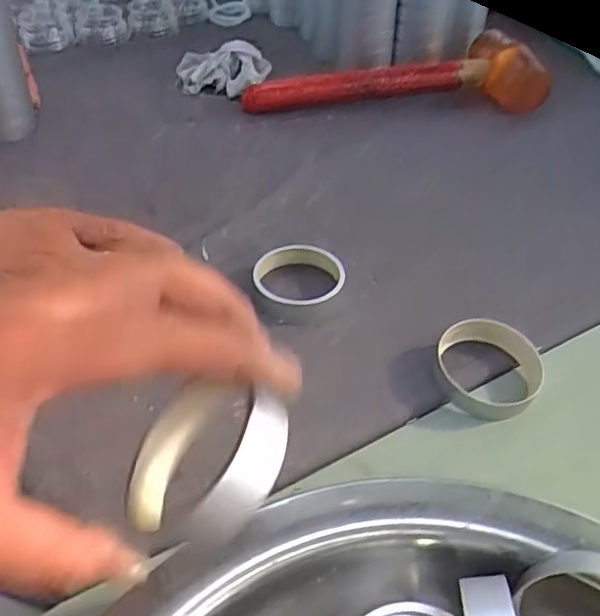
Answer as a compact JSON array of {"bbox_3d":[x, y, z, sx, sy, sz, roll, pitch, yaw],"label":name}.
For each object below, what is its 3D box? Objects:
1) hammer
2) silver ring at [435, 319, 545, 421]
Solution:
[{"bbox_3d":[0.086,-0.229,0.640,0.293,0.050,0.074,1,44,-1],"label":"hammer"},{"bbox_3d":[0.122,0.035,0.406,0.064,0.020,0.067,1,44,-1],"label":"silver ring"}]

